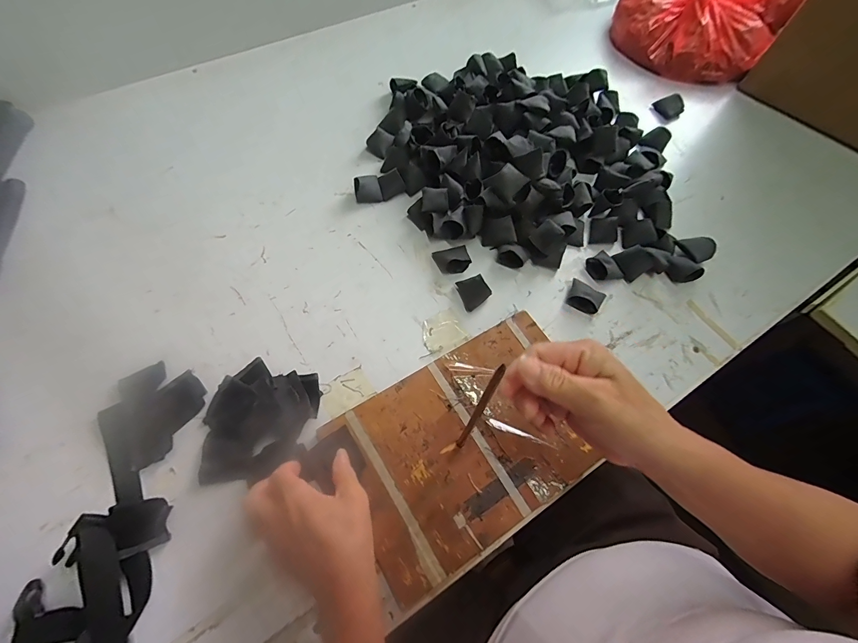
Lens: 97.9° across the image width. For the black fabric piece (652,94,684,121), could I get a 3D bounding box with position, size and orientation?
[{"bbox_3d":[0.401,-0.360,0.623,0.046,0.024,0.031,37,68,14],"label":"black fabric piece"}]

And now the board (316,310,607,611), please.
[{"bbox_3d":[0.044,0.120,0.388,0.257,0.016,0.176,-28,69,-15],"label":"board"}]

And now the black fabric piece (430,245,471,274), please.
[{"bbox_3d":[0.032,-0.085,0.480,0.044,0.024,0.038,-17,66,-11],"label":"black fabric piece"}]

